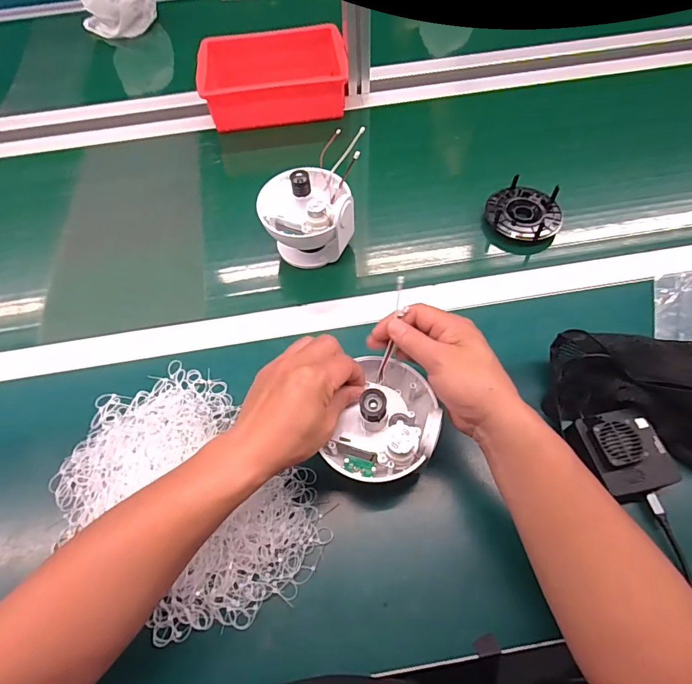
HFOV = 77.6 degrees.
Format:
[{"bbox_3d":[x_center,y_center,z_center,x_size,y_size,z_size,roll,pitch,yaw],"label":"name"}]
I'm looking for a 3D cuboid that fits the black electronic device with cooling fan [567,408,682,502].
[{"bbox_3d":[0.269,0.109,0.419,0.073,0.043,0.080,-11,61,-4],"label":"black electronic device with cooling fan"}]

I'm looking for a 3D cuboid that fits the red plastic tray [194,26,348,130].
[{"bbox_3d":[-0.124,-0.462,0.748,0.239,0.070,0.173,-4,60,0],"label":"red plastic tray"}]

